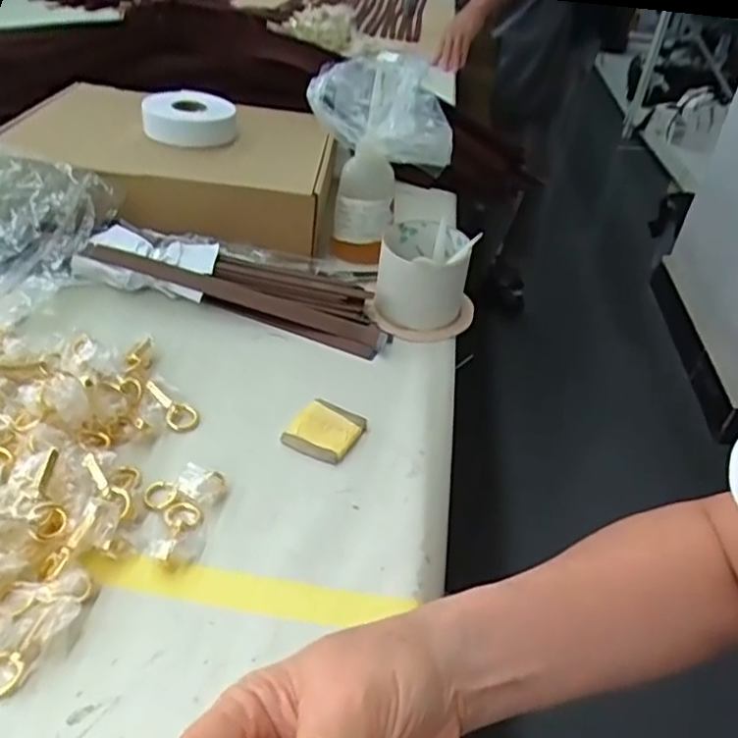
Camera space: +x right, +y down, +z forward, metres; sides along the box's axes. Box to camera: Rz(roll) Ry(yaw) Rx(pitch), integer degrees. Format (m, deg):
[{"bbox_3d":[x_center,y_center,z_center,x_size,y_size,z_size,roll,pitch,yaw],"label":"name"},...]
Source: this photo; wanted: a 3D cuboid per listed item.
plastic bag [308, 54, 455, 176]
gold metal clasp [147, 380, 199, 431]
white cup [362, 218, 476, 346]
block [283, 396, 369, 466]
[{"bbox_3d":[0.008,-0.242,0.628,0.142,0.085,0.059,29,42,28],"label":"plastic bag"},{"bbox_3d":[-0.144,0.027,0.494,0.047,0.006,0.022,44,45,6],"label":"gold metal clasp"},{"bbox_3d":[0.048,-0.081,0.624,0.098,0.076,0.086,16,37,13],"label":"white cup"},{"bbox_3d":[-0.031,0.044,0.496,0.047,0.012,0.053,18,38,15],"label":"block"}]

